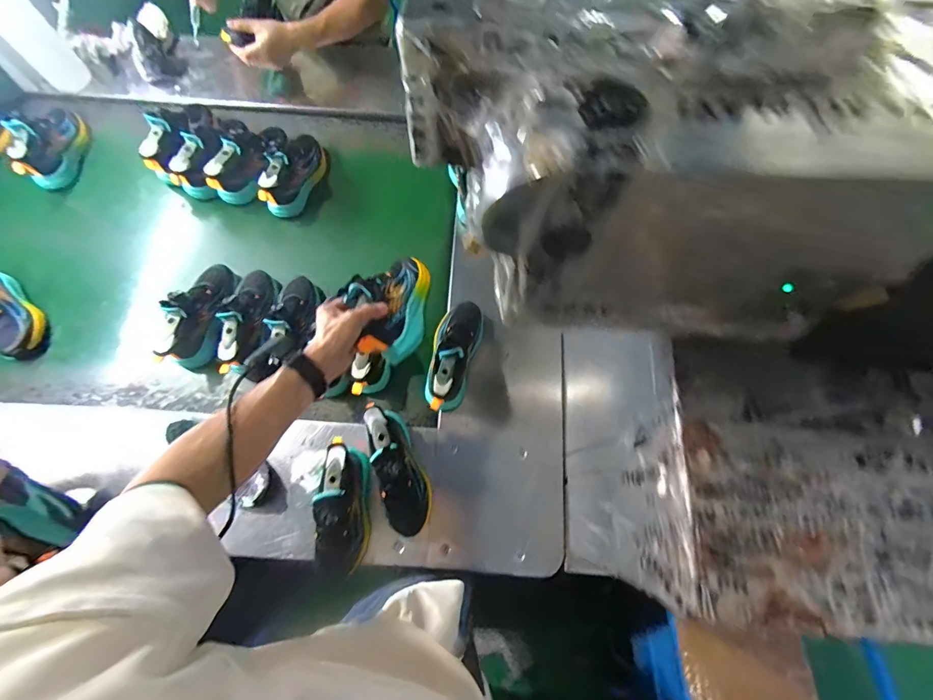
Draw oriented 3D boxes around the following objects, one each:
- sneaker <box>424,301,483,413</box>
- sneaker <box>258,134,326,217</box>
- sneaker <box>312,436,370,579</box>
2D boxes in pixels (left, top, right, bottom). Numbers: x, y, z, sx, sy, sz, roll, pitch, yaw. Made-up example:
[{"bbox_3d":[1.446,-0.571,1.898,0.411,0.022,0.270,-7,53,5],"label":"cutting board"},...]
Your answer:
[{"bbox_3d":[-0.028,0.005,0.752,0.086,0.092,0.221,13,72,4],"label":"sneaker"},{"bbox_3d":[-0.385,-0.409,0.911,0.083,0.093,0.210,8,72,3],"label":"sneaker"},{"bbox_3d":[-0.205,0.265,0.652,0.077,0.084,0.218,3,96,1],"label":"sneaker"}]

